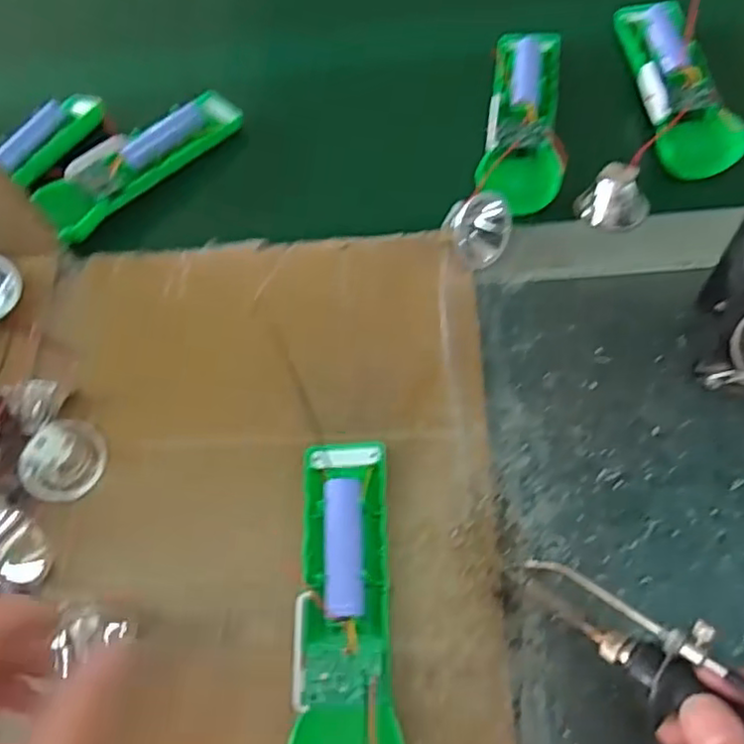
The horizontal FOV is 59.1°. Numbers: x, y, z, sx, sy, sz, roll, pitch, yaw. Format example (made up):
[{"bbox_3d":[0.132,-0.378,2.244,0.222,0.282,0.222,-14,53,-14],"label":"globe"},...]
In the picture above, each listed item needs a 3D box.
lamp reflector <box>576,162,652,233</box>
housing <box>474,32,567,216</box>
[{"bbox_3d":[0.152,-0.107,0.406,0.040,0.029,0.028,31,71,20],"label":"lamp reflector"},{"bbox_3d":[0.100,-0.170,0.439,0.050,0.029,0.140,4,64,9],"label":"housing"}]

